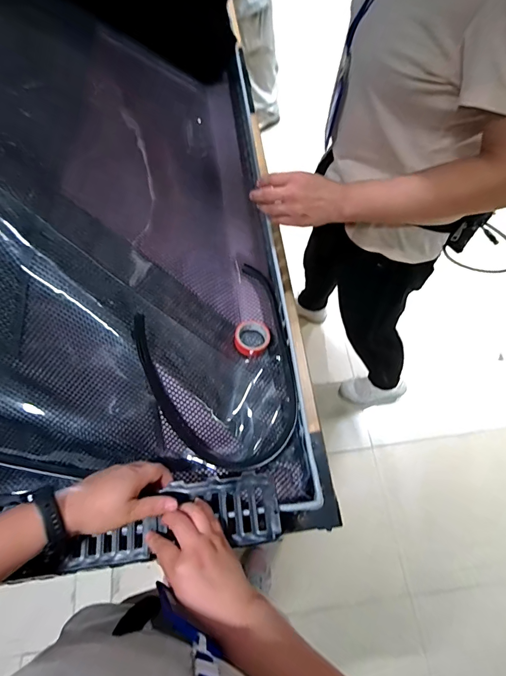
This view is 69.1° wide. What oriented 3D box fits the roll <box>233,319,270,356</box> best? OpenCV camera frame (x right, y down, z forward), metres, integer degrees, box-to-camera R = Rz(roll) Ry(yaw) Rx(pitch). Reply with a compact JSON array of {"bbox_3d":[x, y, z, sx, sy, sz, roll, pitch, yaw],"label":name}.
[{"bbox_3d":[-0.001,0.000,0.582,0.053,0.026,0.061,21,68,11],"label":"roll"}]

